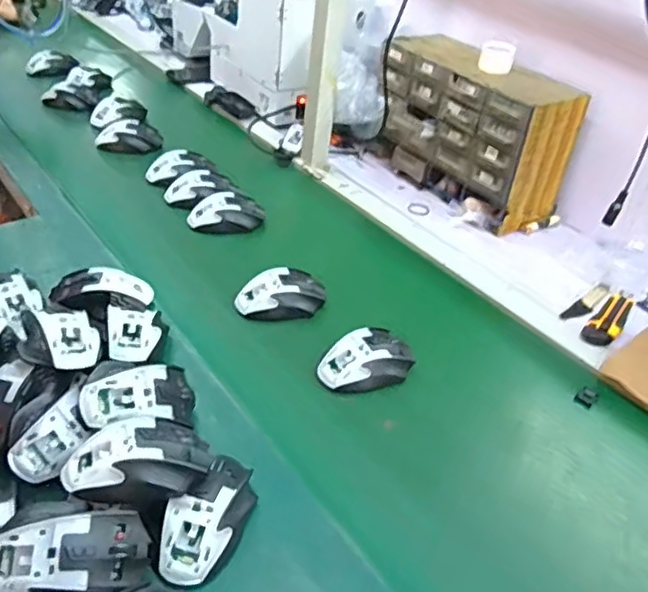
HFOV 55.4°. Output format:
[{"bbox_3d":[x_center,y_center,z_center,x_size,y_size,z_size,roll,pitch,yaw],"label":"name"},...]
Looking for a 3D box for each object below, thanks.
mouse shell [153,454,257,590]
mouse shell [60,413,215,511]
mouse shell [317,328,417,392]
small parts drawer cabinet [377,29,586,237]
[{"bbox_3d":[-0.097,0.188,0.525,0.058,0.039,0.112,15,38,11],"label":"mouse shell"},{"bbox_3d":[-0.156,0.134,0.522,0.114,0.037,0.069,-4,39,-13],"label":"mouse shell"},{"bbox_3d":[0.049,0.076,0.714,0.116,0.040,0.063,-15,42,-25],"label":"mouse shell"},{"bbox_3d":[0.245,-0.282,1.054,0.141,0.217,0.321,-25,47,-34],"label":"small parts drawer cabinet"}]

